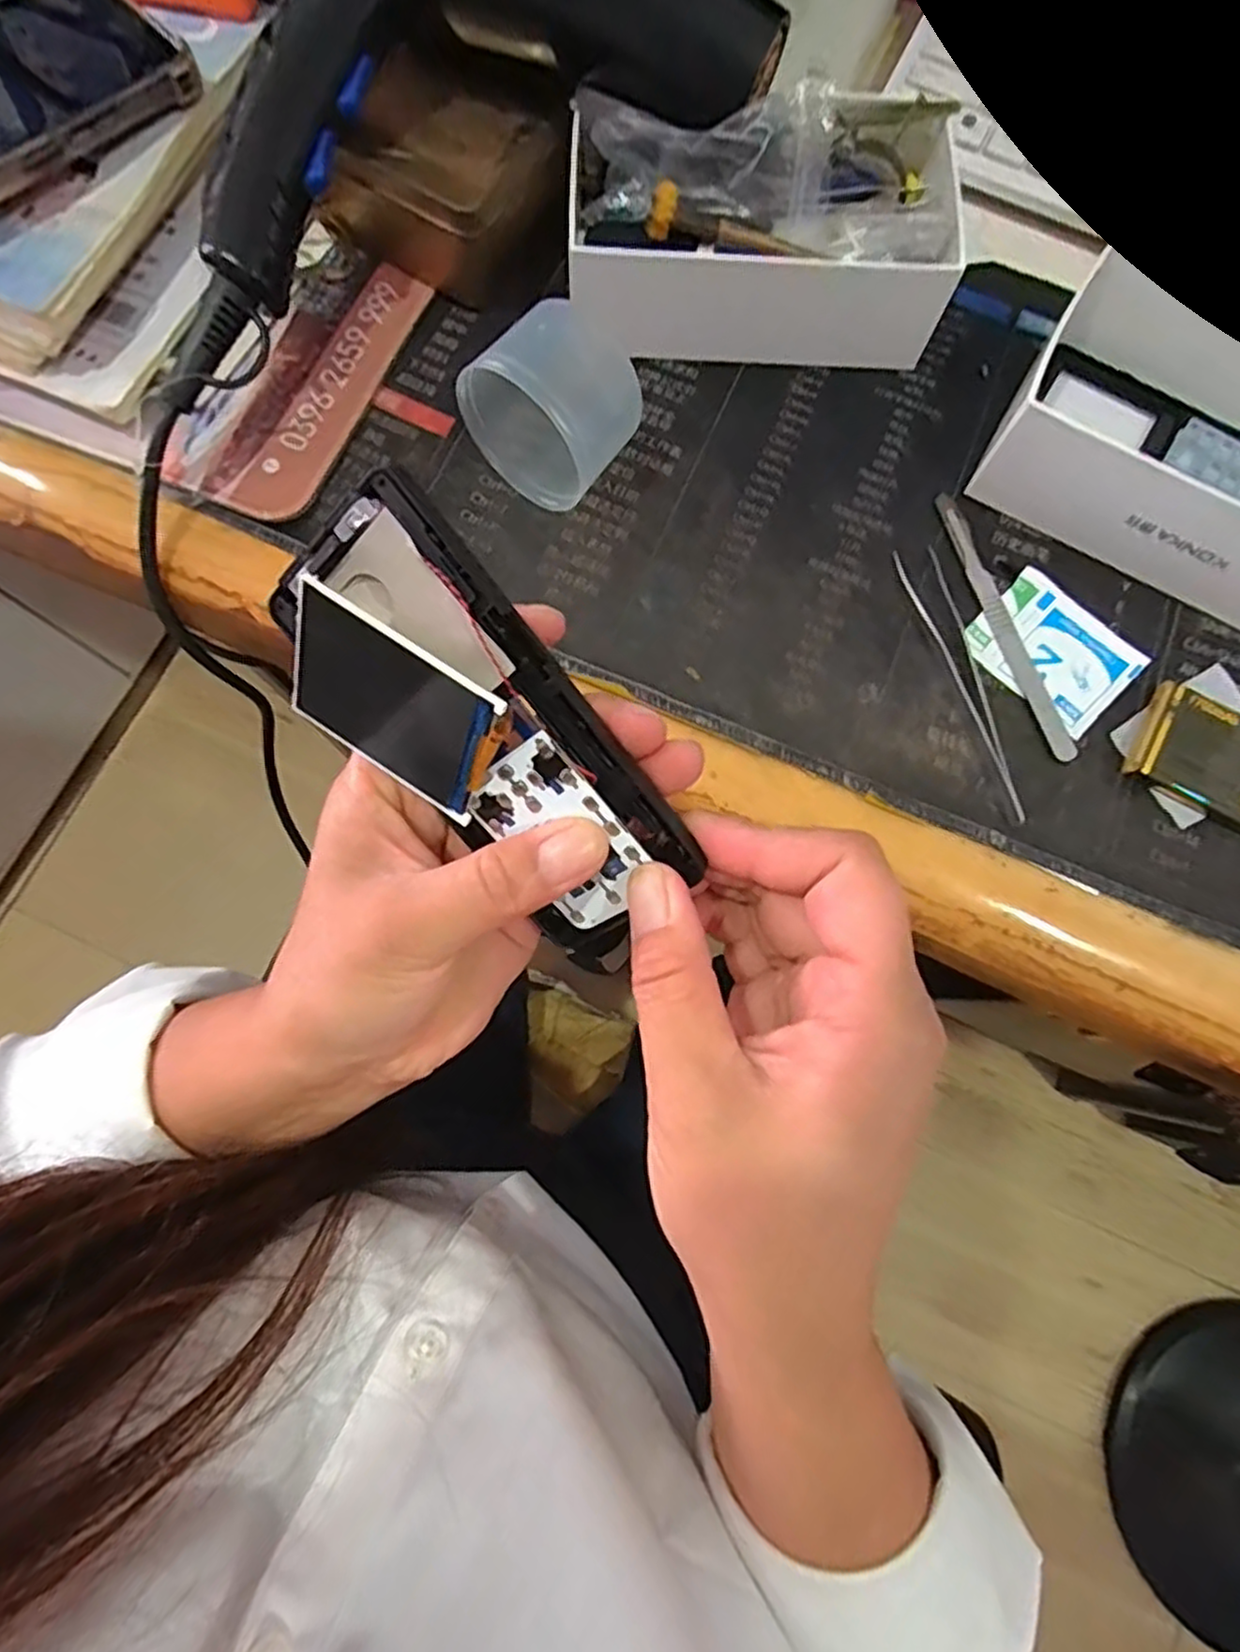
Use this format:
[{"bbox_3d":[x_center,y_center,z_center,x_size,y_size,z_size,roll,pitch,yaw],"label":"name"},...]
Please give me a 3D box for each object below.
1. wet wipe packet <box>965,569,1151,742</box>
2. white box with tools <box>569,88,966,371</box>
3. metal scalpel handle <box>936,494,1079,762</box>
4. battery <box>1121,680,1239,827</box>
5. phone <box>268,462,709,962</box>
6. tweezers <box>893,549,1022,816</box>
[{"bbox_3d":[0.190,-0.077,0.320,0.066,0.004,0.051,44,80,7],"label":"wet wipe packet"},{"bbox_3d":[0.064,-0.275,0.328,0.169,0.073,0.097,-1,78,-2],"label":"white box with tools"},{"bbox_3d":[0.170,-0.090,0.323,0.009,0.005,0.132,-17,79,-5],"label":"metal scalpel handle"},{"bbox_3d":[0.259,-0.025,0.309,0.080,0.008,0.045,30,79,5],"label":"battery"},{"bbox_3d":[-0.037,-0.018,0.189,0.063,0.015,0.125,-34,103,28],"label":"phone"},{"bbox_3d":[0.152,-0.064,0.315,0.019,0.006,0.128,-16,79,-5],"label":"tweezers"}]

